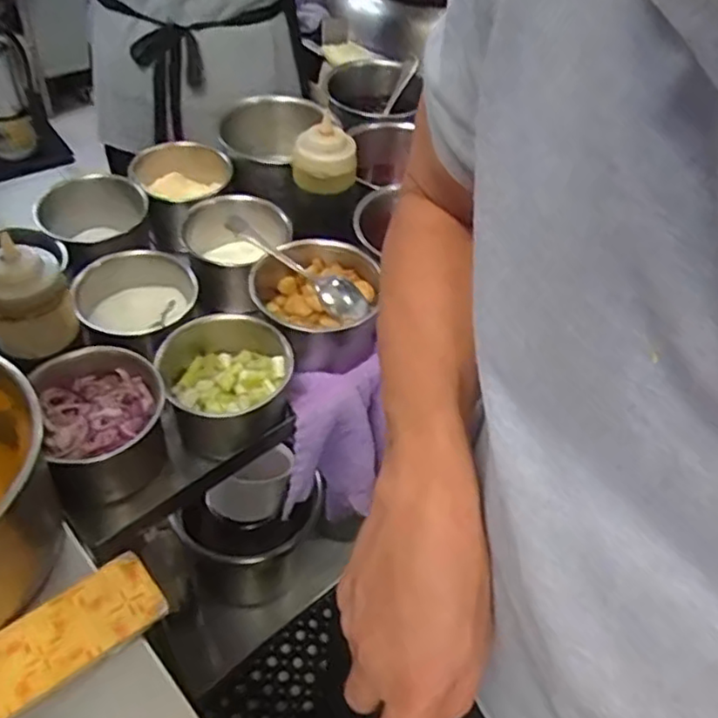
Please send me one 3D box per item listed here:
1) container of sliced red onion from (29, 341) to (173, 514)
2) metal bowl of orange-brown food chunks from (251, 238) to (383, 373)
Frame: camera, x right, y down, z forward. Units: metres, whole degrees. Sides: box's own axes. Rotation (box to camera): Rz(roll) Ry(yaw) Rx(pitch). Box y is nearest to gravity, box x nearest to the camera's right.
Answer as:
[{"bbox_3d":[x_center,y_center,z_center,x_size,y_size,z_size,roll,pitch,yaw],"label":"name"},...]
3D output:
[{"bbox_3d":[-0.226,0.063,0.604,0.101,0.092,0.116,-13,51,-18],"label":"container of sliced red onion"},{"bbox_3d":[-0.042,-0.070,0.698,0.126,0.068,0.115,3,48,-4],"label":"metal bowl of orange-brown food chunks"}]

